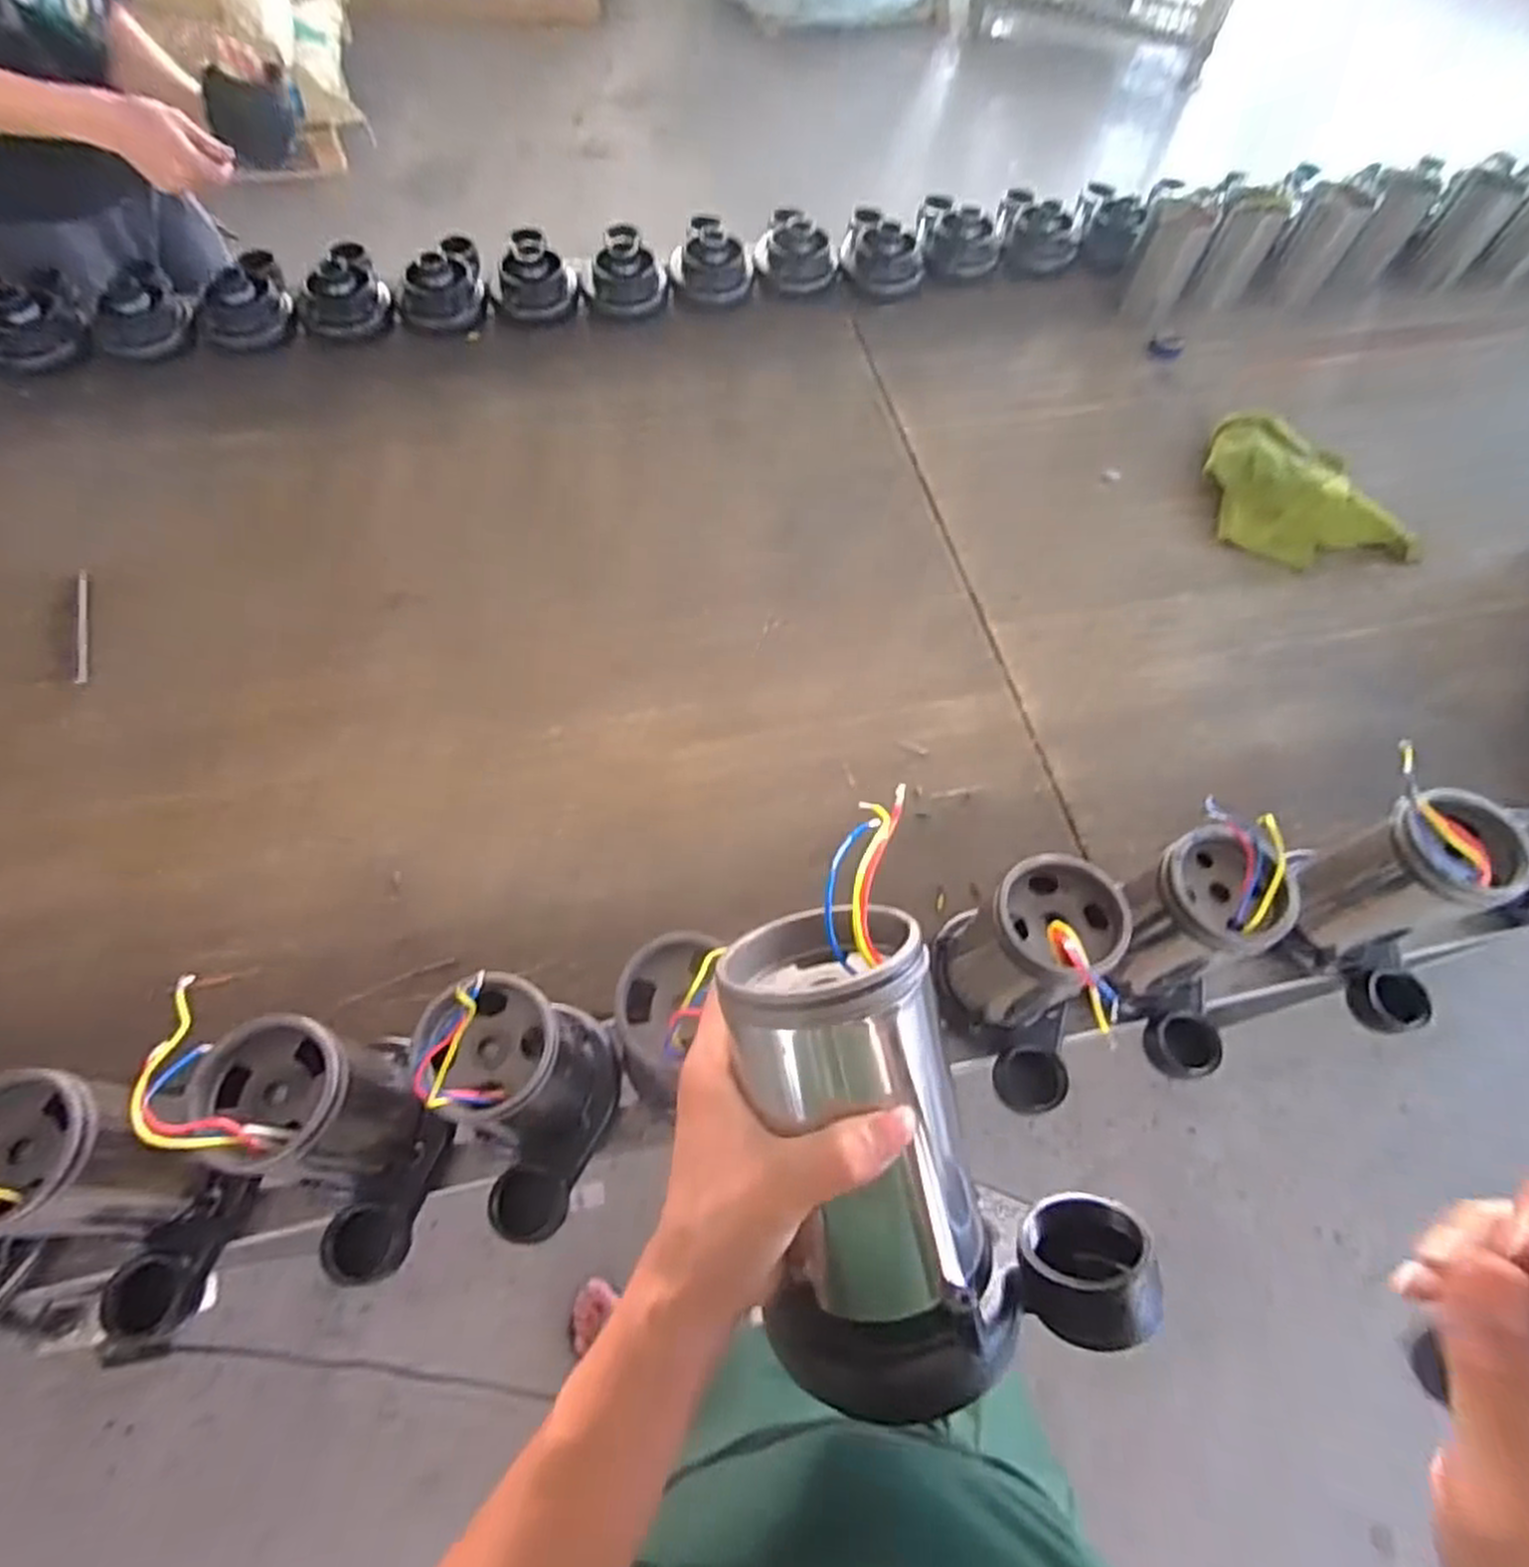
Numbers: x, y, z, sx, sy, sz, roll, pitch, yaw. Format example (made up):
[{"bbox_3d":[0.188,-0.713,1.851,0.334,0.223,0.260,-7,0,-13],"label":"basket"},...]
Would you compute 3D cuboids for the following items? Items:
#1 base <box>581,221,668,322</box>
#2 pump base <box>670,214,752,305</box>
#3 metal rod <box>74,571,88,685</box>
[{"bbox_3d":[-0.199,-0.716,1.107,0.120,0.077,0.107,-4,64,-5],"label":"base"},{"bbox_3d":[-0.077,-0.747,1.127,0.116,0.068,0.122,0,63,-3],"label":"pump base"},{"bbox_3d":[-0.721,-0.167,0.828,0.011,0.006,0.164,-19,63,-13],"label":"metal rod"}]

